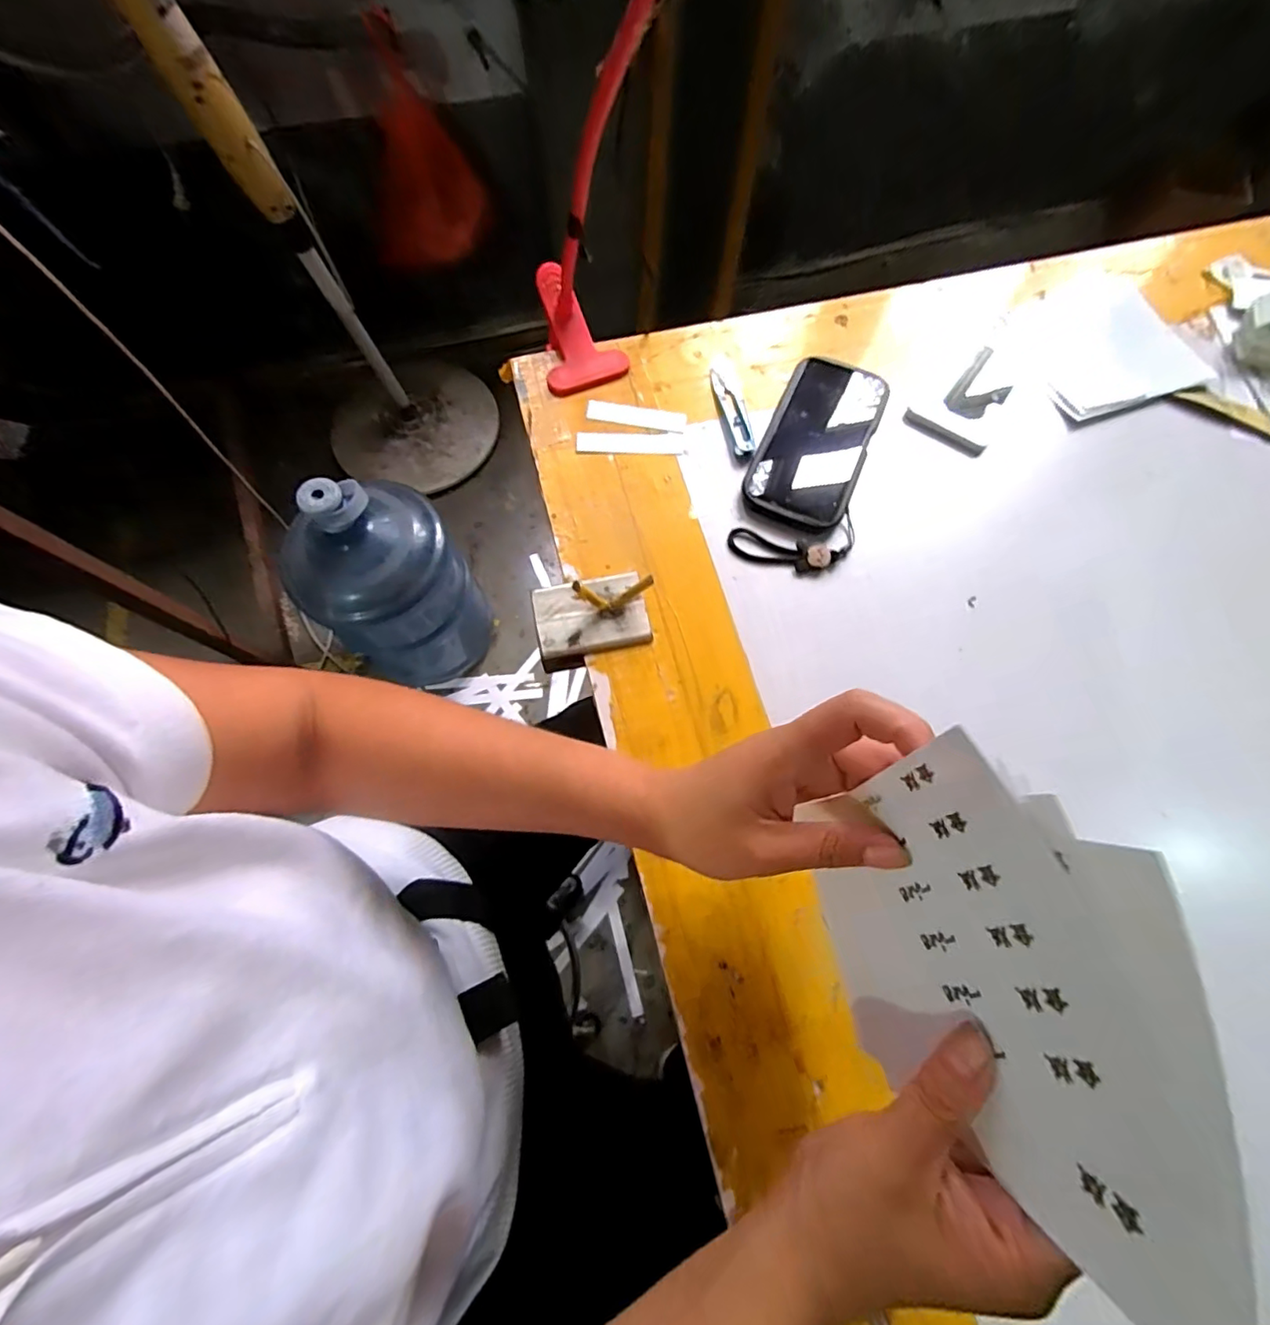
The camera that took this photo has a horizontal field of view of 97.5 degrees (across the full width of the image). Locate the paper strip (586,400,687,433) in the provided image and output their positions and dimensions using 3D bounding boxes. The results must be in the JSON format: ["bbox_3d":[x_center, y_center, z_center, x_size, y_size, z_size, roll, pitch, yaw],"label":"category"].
[{"bbox_3d":[0.001,-0.210,0.474,0.084,0.004,0.019,9,70,4],"label":"paper strip"}]

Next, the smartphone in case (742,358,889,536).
[{"bbox_3d":[0.150,-0.181,0.460,0.081,0.016,0.164,23,72,8],"label":"smartphone in case"}]

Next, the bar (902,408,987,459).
[{"bbox_3d":[0.260,-0.193,0.470,0.070,0.006,0.012,33,74,12],"label":"bar"}]

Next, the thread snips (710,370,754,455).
[{"bbox_3d":[0.085,-0.217,0.477,0.021,0.012,0.094,-10,70,-3],"label":"thread snips"}]

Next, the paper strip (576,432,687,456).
[{"bbox_3d":[-0.003,-0.182,0.462,0.090,0.004,0.021,-1,70,0],"label":"paper strip"}]

